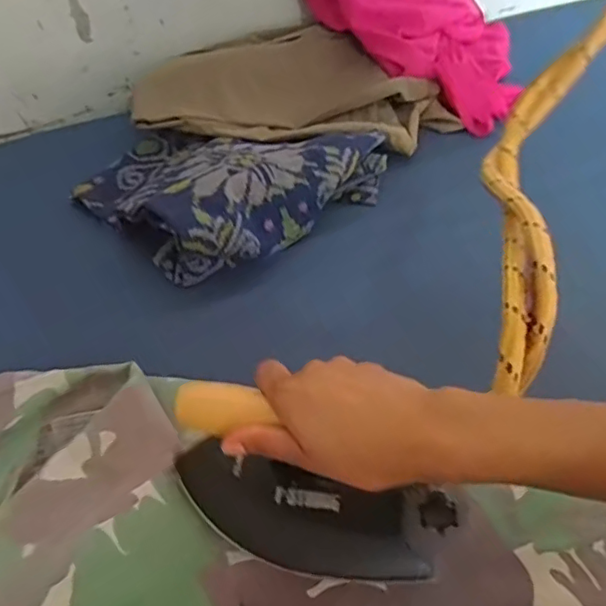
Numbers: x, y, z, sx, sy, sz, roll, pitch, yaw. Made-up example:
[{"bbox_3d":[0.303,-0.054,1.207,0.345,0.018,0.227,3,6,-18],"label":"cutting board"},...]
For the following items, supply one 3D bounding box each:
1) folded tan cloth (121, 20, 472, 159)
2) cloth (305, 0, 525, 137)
[{"bbox_3d":[-0.006,-0.265,0.711,0.364,0.046,0.192,-2,49,4],"label":"folded tan cloth"},{"bbox_3d":[0.141,-0.366,0.752,0.297,0.055,0.212,33,56,-3],"label":"cloth"}]

